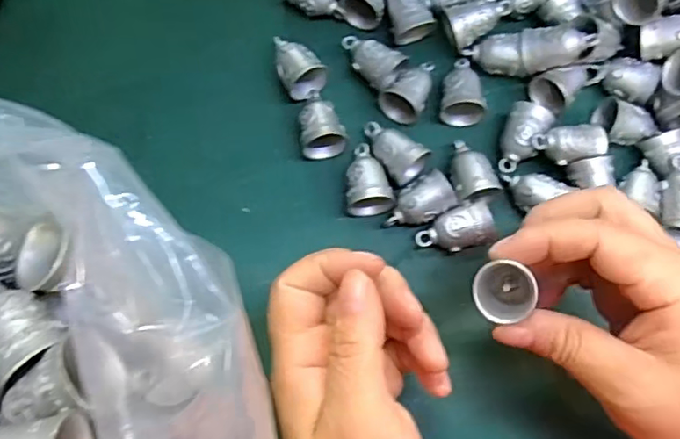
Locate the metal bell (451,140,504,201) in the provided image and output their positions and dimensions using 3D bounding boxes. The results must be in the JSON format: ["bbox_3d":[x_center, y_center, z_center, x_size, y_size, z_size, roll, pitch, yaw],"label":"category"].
[{"bbox_3d":[0.070,-0.027,0.312,0.023,0.019,0.034,-13,77,-6],"label":"metal bell"}]

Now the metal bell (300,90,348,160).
[{"bbox_3d":[-0.009,-0.053,0.314,0.024,0.018,0.039,-3,76,-3],"label":"metal bell"}]

